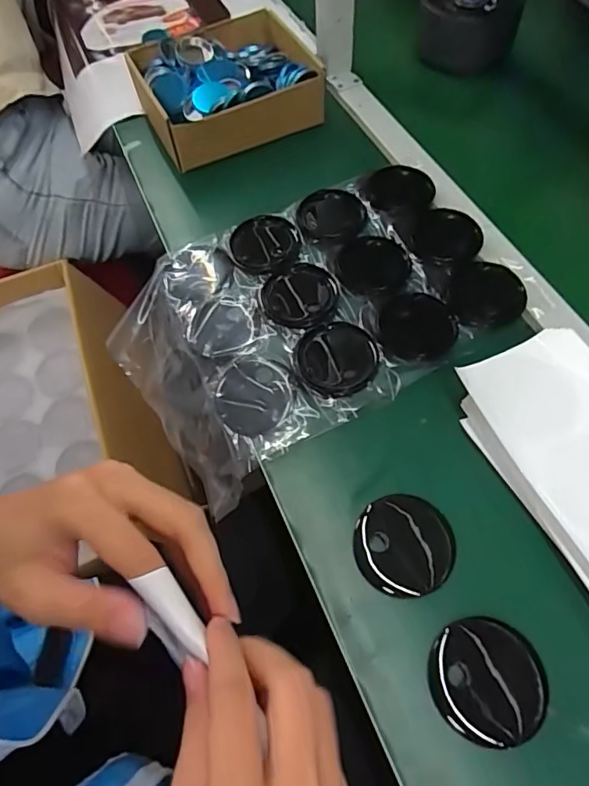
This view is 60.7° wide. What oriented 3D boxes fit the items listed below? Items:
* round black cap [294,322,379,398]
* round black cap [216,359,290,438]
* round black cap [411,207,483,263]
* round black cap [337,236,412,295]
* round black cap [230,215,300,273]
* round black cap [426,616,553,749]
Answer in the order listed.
[{"bbox_3d":[0.040,-0.034,0.477,0.075,0.007,0.077,-2,61,3],"label":"round black cap"},{"bbox_3d":[-0.038,0.003,0.463,0.066,0.007,0.075,1,61,5],"label":"round black cap"},{"bbox_3d":[0.165,-0.170,0.548,0.073,0.013,0.069,-2,61,3],"label":"round black cap"},{"bbox_3d":[0.084,-0.136,0.533,0.071,0.009,0.078,-2,61,3],"label":"round black cap"},{"bbox_3d":[-0.033,-0.164,0.550,0.073,0.006,0.077,-2,61,3],"label":"round black cap"},{"bbox_3d":[0.135,0.200,0.351,0.077,0.007,0.075,-2,61,3],"label":"round black cap"}]

